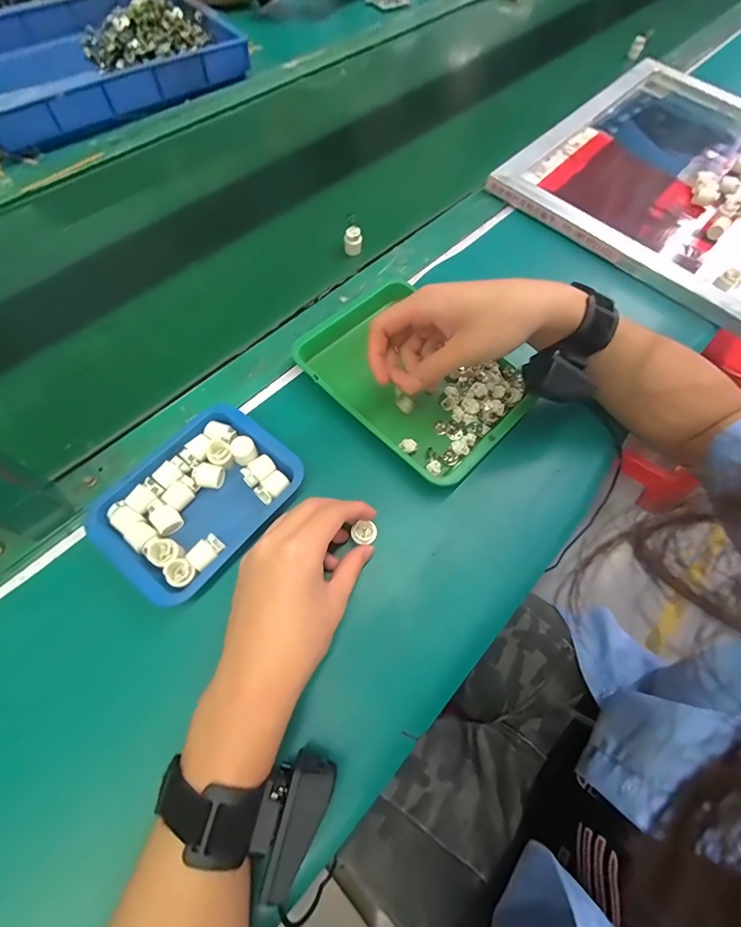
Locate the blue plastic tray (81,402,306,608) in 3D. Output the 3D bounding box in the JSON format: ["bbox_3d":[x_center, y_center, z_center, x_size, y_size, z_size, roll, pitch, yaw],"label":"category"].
[{"bbox_3d":[-0.148,0.027,0.345,0.116,0.021,0.155,37,69,13],"label":"blue plastic tray"}]

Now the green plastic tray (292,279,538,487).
[{"bbox_3d":[0.044,-0.088,0.424,0.219,0.043,0.160,41,70,15],"label":"green plastic tray"}]

